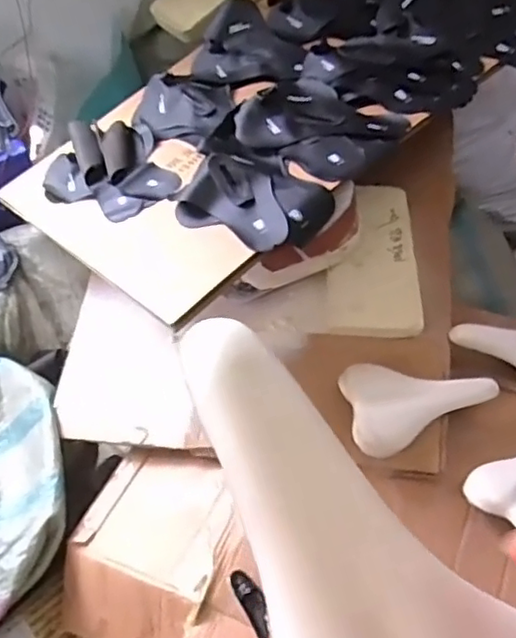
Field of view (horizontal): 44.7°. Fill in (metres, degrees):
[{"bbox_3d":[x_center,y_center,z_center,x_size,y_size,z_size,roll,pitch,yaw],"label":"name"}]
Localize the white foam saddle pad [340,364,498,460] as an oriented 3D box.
[{"bbox_3d":[0.269,0.129,1.031,0.265,0.053,0.143,-8,50,-17],"label":"white foam saddle pad"}]

